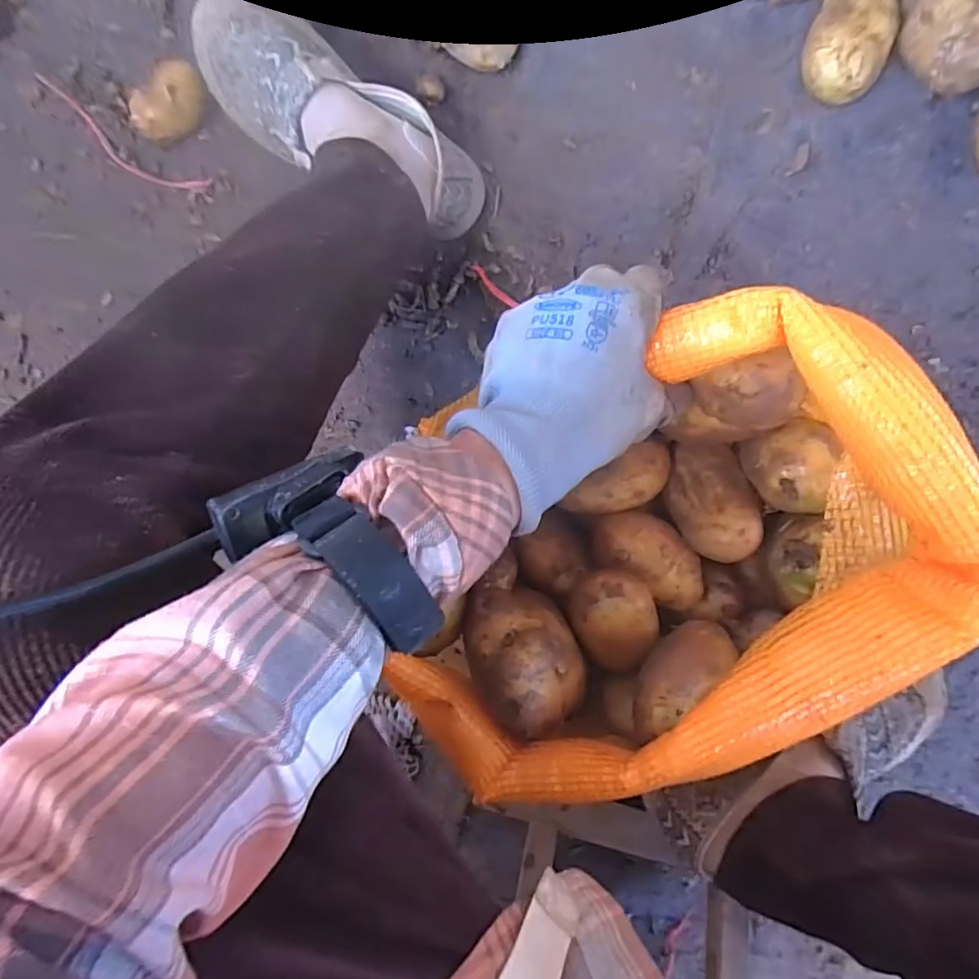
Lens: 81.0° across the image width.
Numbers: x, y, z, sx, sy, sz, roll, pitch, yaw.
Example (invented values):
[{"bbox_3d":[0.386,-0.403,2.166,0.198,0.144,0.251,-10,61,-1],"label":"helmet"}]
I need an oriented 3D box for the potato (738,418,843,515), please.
[{"bbox_3d":[0.182,-0.014,0.355,0.038,0.056,0.053,0,92,6],"label":"potato"}]

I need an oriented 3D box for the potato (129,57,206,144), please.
[{"bbox_3d":[-0.286,-0.345,0.517,0.040,0.042,0.073,42,96,5],"label":"potato"}]

